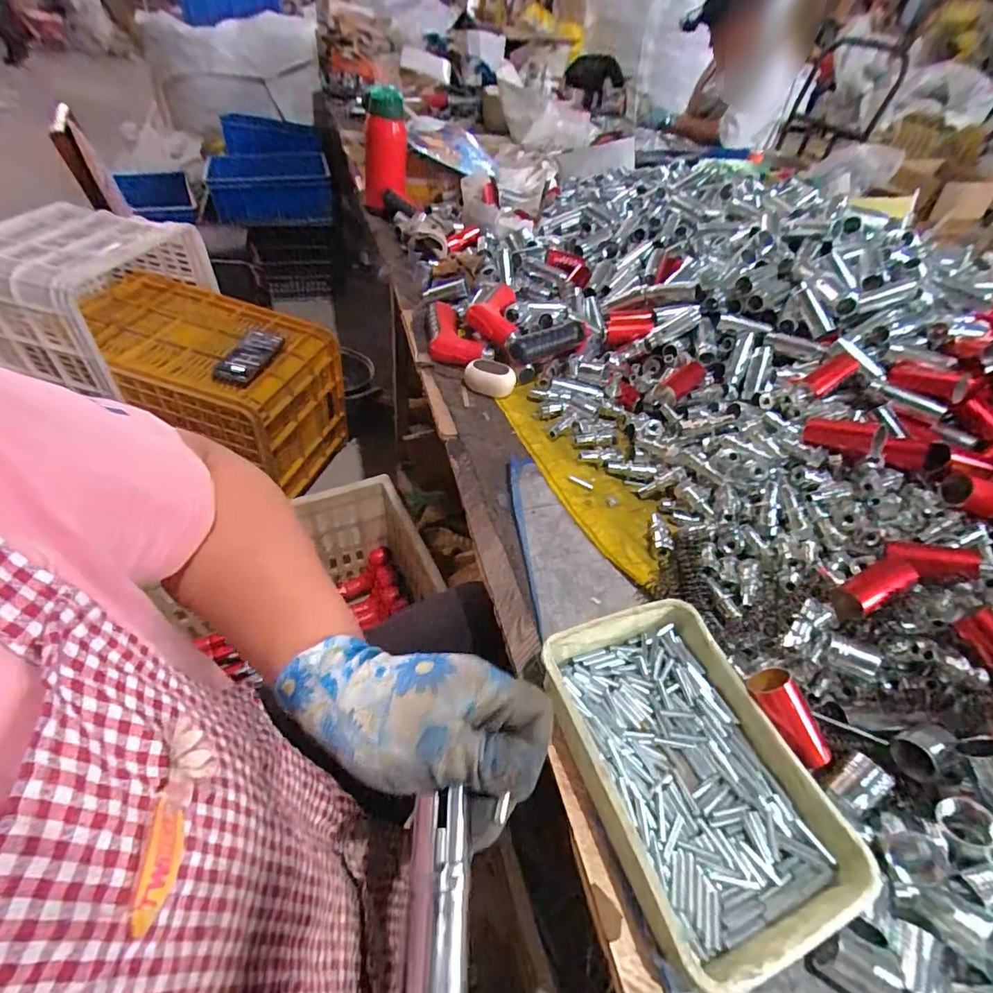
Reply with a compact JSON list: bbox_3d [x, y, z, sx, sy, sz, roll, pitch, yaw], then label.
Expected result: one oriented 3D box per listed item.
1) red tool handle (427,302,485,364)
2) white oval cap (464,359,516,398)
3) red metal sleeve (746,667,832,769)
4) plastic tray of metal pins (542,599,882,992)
[{"bbox_3d":[-0.060,-0.221,0.685,0.067,0.034,0.135,-2,48,-9],"label":"red tool handle"},{"bbox_3d":[-0.010,-0.150,0.620,0.060,0.030,0.035,26,50,17],"label":"white oval cap"},{"bbox_3d":[0.209,0.156,0.346,0.028,0.032,0.065,-22,75,-24],"label":"red metal sleeve"},{"bbox_3d":[0.124,0.176,0.331,0.135,0.043,0.200,-14,50,-18],"label":"plastic tray of metal pins"}]

